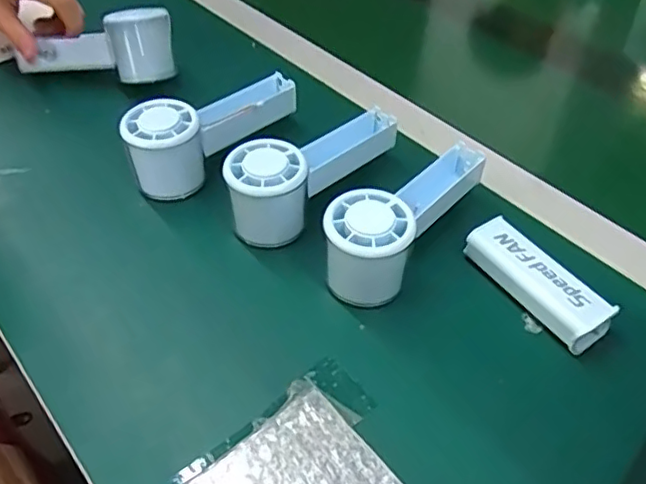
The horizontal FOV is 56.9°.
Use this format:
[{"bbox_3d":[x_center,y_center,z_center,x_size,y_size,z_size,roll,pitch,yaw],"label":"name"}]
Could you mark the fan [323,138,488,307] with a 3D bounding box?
[{"bbox_3d":[0.057,-0.024,0.416,0.057,0.053,0.155,26,52,22],"label":"fan"}]

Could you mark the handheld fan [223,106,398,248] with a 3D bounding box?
[{"bbox_3d":[-0.007,-0.057,0.448,0.051,0.062,0.152,34,56,28],"label":"handheld fan"}]

